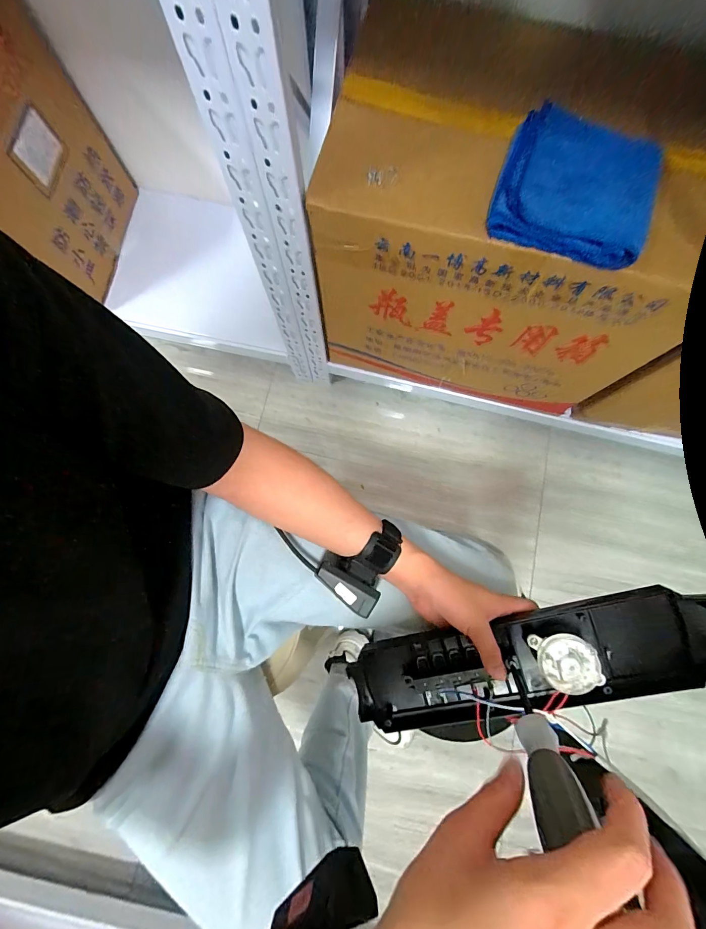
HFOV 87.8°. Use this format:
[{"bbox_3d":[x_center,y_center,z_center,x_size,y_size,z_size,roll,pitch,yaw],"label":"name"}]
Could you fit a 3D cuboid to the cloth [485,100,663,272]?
[{"bbox_3d":[0.276,-0.345,0.457,0.182,0.031,0.169,18,80,4],"label":"cloth"}]

